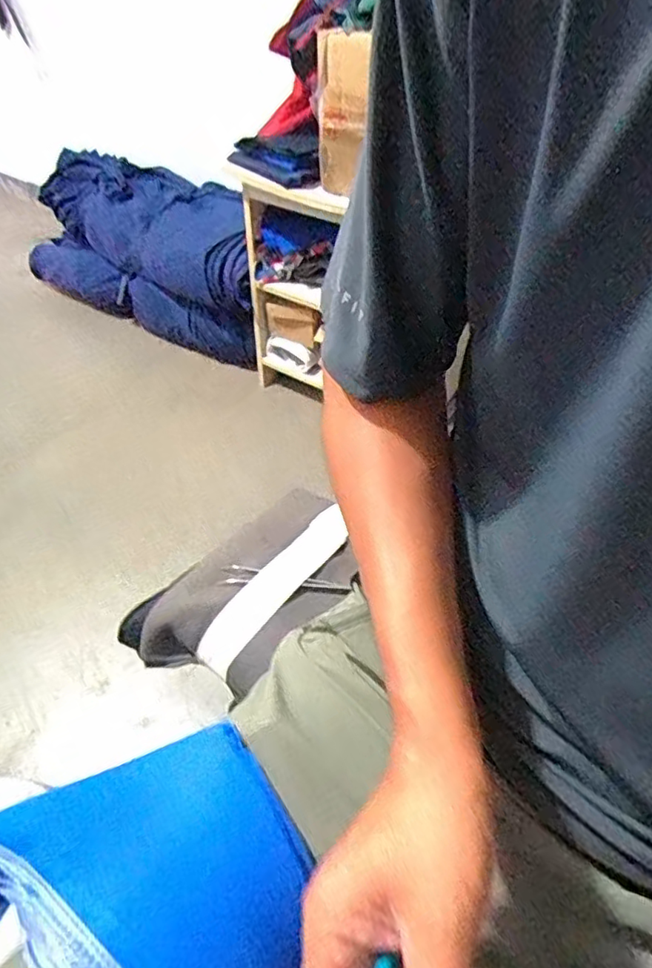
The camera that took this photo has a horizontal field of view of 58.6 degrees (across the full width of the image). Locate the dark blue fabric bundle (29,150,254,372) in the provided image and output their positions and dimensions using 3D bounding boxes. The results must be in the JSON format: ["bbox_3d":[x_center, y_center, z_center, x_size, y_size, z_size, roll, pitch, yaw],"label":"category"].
[{"bbox_3d":[-0.527,-0.690,1.767,0.835,0.373,0.346,18,48,15],"label":"dark blue fabric bundle"}]

